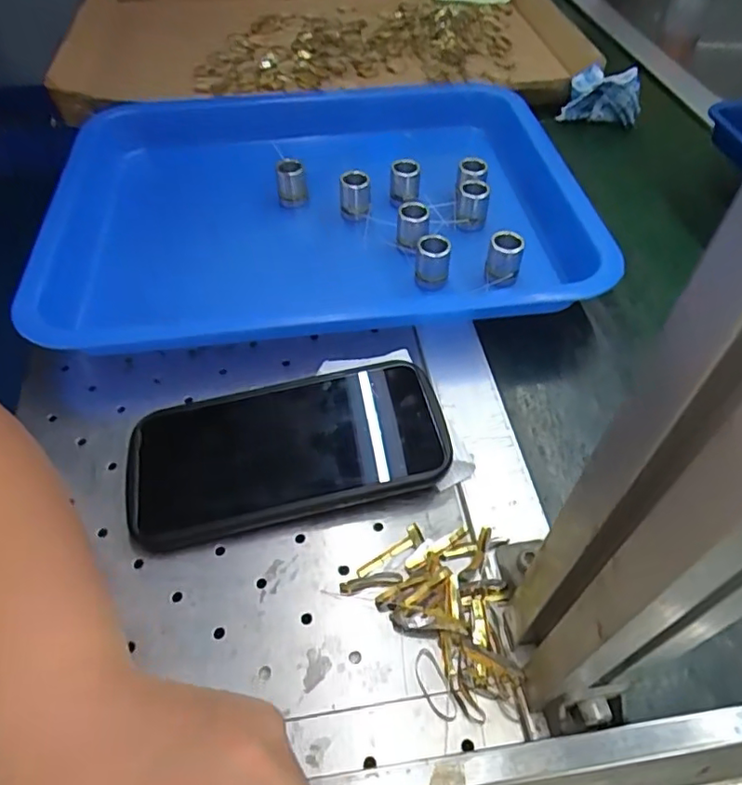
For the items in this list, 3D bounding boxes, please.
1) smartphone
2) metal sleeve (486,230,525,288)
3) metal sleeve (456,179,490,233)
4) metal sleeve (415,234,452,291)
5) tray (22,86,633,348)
[{"bbox_3d":[-0.045,0.029,0.311,0.166,0.010,0.081,-13,53,-2],"label":"smartphone"},{"bbox_3d":[0.090,-0.089,0.391,0.022,0.032,0.022,17,54,10],"label":"metal sleeve"},{"bbox_3d":[0.077,-0.141,0.431,0.022,0.027,0.024,13,53,7],"label":"metal sleeve"},{"bbox_3d":[0.042,-0.091,0.393,0.022,0.027,0.020,1,52,-2],"label":"metal sleeve"},{"bbox_3d":[-0.039,-0.153,0.446,0.385,0.046,0.301,-4,52,-4],"label":"tray"}]

